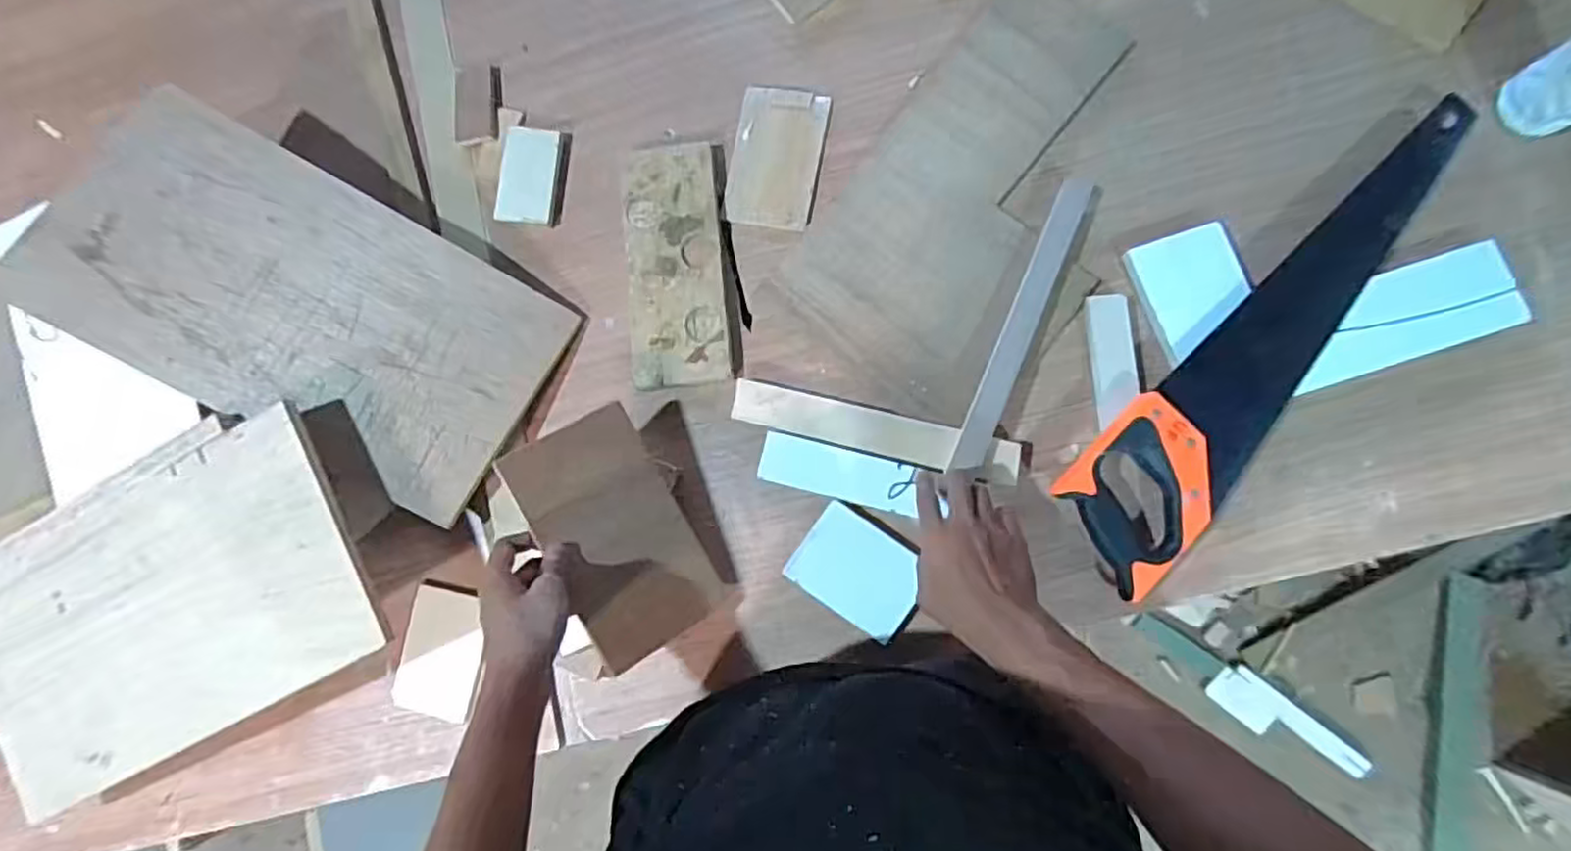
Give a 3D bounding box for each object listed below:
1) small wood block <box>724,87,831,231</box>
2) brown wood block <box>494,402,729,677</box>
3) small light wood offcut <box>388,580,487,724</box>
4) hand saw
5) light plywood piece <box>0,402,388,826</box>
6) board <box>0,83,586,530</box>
[{"bbox_3d":[-0.009,-0.268,0.696,0.086,0.013,0.143,10,86,4],"label":"small wood block"},{"bbox_3d":[-0.141,0.092,0.590,0.117,0.010,0.200,-31,97,-31],"label":"brown wood block"},{"bbox_3d":[-0.335,0.218,0.680,0.067,0.012,0.121,13,74,-19],"label":"small light wood offcut"},{"bbox_3d":[0.441,-0.073,0.606,0.505,0.028,0.113,-45,82,-1],"label":"hand saw"},{"bbox_3d":[-0.539,0.158,0.599,0.385,0.016,0.237,-27,86,8],"label":"light plywood piece"},{"bbox_3d":[-0.430,-0.107,0.632,0.417,0.020,0.228,29,79,-7],"label":"board"}]

